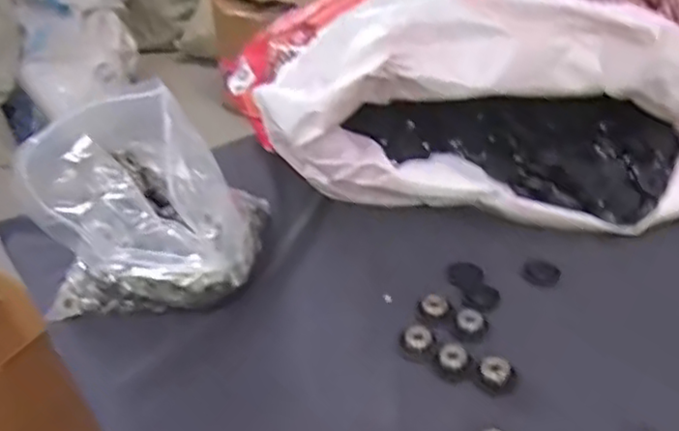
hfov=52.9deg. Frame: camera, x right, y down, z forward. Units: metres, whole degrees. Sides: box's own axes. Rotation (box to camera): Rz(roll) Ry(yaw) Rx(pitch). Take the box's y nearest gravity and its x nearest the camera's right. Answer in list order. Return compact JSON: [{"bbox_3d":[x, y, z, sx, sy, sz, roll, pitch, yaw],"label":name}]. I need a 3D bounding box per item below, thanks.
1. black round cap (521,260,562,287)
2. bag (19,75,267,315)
[{"bbox_3d":[0.186,0.053,0.630,0.034,0.004,0.039,15,38,25],"label":"black round cap"},{"bbox_3d":[-0.161,-0.024,0.619,0.193,0.152,0.198,6,35,14],"label":"bag"}]

